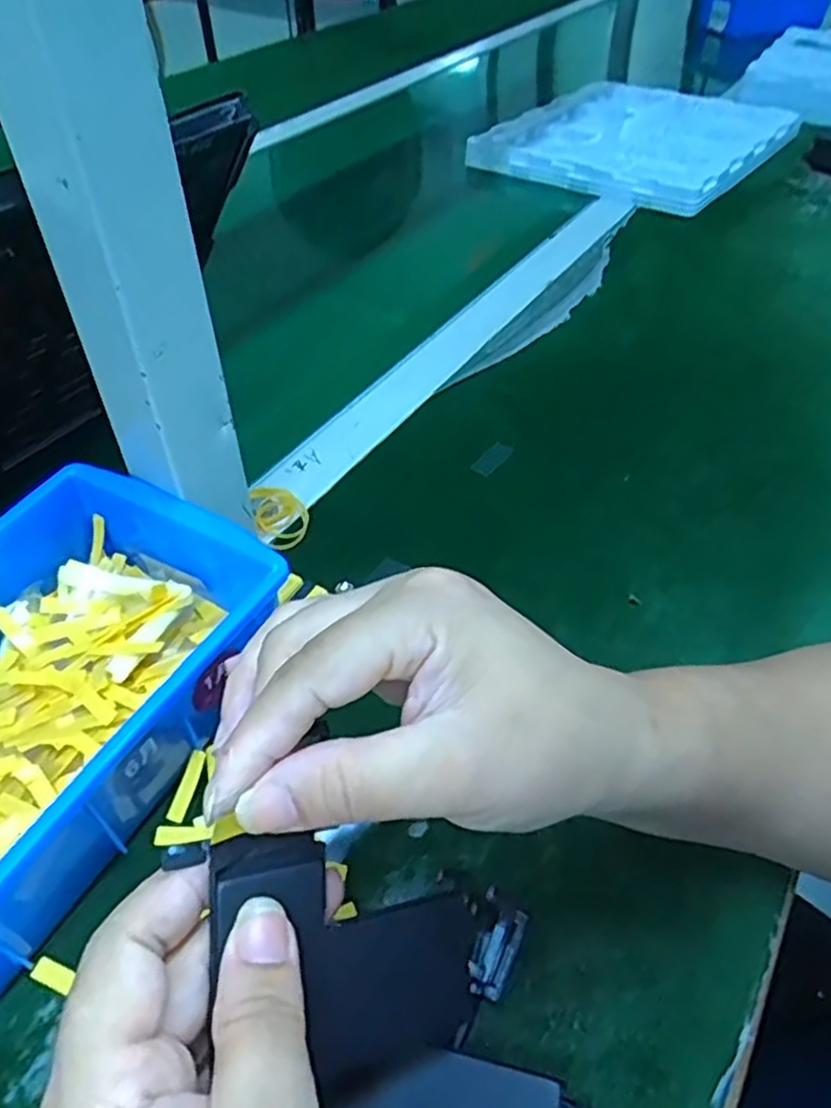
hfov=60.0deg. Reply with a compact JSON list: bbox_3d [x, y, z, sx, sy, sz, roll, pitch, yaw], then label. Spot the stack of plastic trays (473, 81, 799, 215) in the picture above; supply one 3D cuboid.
[{"bbox_3d":[0.257,-0.485,0.827,0.287,0.044,0.325,29,51,28],"label":"stack of plastic trays"}]

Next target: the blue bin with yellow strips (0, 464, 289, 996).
[{"bbox_3d":[-0.165,0.057,0.300,0.143,0.058,0.201,22,50,20],"label":"blue bin with yellow strips"}]

